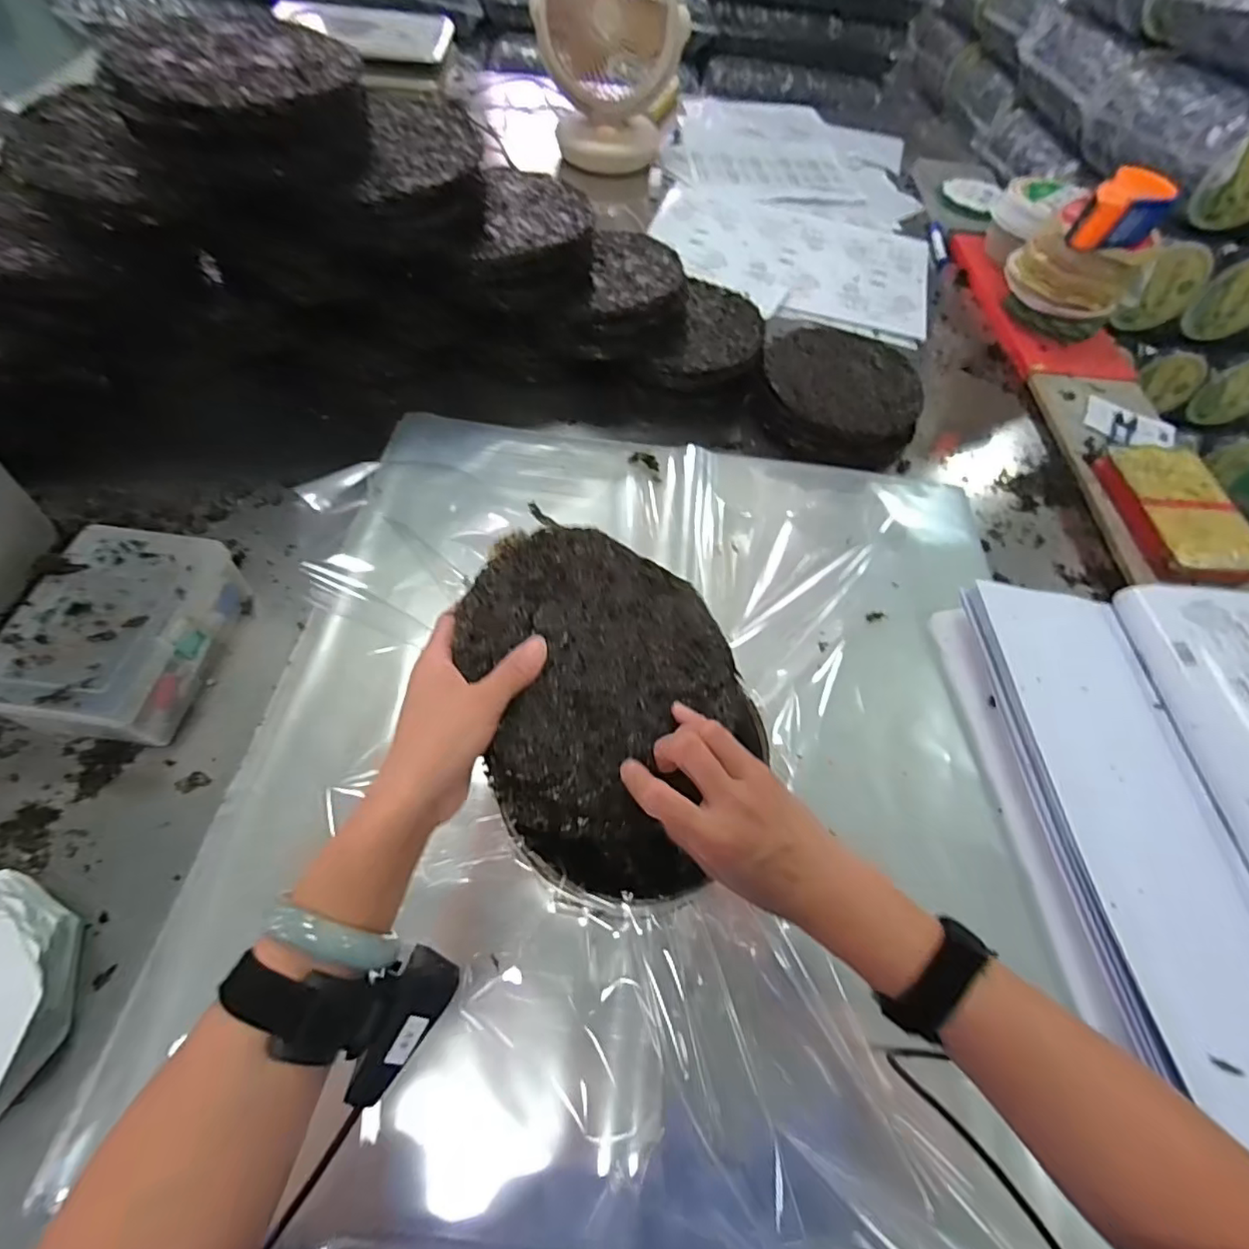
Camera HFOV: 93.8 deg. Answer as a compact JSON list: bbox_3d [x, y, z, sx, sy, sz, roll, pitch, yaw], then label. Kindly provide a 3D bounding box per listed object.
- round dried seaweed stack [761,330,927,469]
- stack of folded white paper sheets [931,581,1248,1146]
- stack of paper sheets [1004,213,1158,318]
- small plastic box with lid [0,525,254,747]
[{"bbox_3d":[0.283,-0.305,0.779,0.206,0.059,0.208,2,59,-3],"label":"round dried seaweed stack"},{"bbox_3d":[0.531,0.186,0.523,0.355,0.070,0.492,0,59,-5],"label":"stack of folded white paper sheets"},{"bbox_3d":[0.668,-0.524,0.856,0.152,0.104,0.129,11,58,2],"label":"stack of paper sheets"},{"bbox_3d":[-0.439,0.009,0.515,0.125,0.079,0.177,8,58,0],"label":"small plastic box with lid"}]

